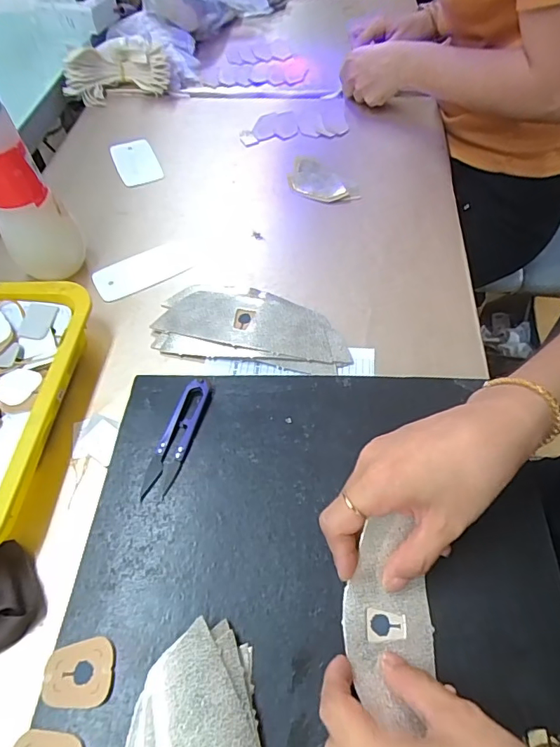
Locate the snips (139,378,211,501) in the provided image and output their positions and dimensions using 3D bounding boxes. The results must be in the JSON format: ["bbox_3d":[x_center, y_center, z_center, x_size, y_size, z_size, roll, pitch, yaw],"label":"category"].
[{"bbox_3d":[-0.078,0.045,0.353,0.023,0.011,0.096,10,56,9],"label":"snips"}]

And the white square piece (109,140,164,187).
[{"bbox_3d":[-0.190,-0.280,0.620,0.052,0.007,0.098,-20,56,-12],"label":"white square piece"}]

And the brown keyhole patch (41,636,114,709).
[{"bbox_3d":[-0.115,0.171,0.268,0.037,0.004,0.033,-4,55,0],"label":"brown keyhole patch"}]

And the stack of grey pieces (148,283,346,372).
[{"bbox_3d":[-0.027,-0.048,0.441,0.179,0.019,0.086,6,55,6],"label":"stack of grey pieces"}]

